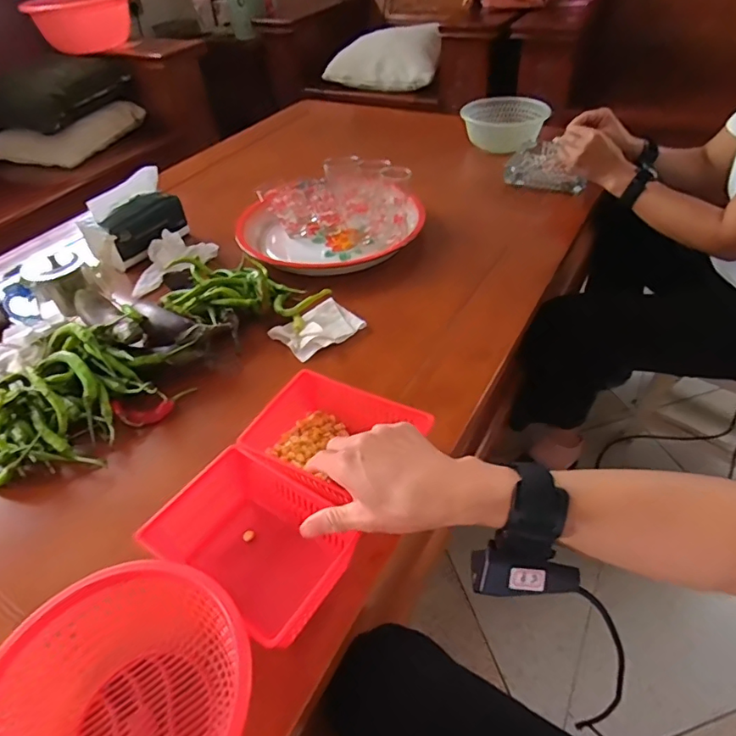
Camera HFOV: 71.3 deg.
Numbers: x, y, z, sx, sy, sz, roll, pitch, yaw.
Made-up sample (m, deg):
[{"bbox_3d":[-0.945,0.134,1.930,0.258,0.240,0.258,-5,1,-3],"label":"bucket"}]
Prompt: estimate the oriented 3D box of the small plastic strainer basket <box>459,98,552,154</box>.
[{"bbox_3d":[0.293,-0.529,1.116,0.180,0.070,0.133,19,48,24],"label":"small plastic strainer basket"}]

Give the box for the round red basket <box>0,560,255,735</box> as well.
[{"bbox_3d":[-0.164,0.233,0.350,0.174,0.070,0.173,-3,43,2],"label":"round red basket"}]

